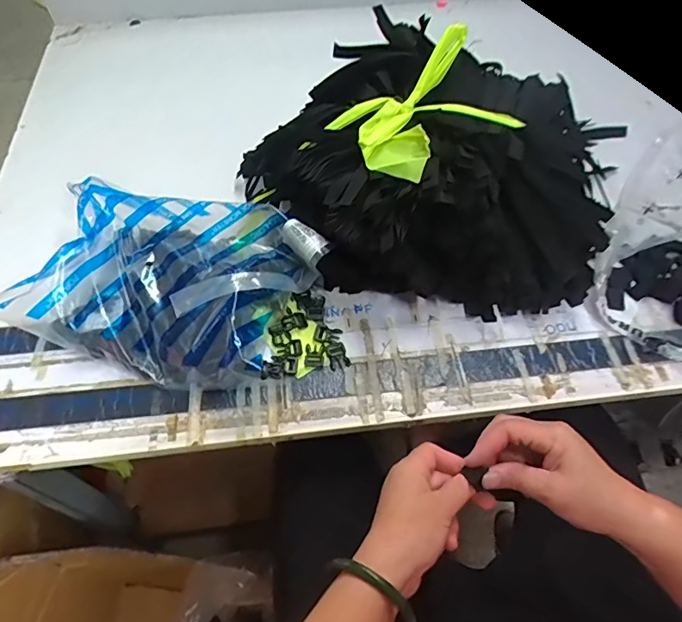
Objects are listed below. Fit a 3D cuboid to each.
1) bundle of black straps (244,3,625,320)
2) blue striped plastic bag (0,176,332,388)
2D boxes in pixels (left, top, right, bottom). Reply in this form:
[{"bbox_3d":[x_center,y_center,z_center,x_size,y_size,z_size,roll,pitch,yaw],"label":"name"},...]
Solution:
[{"bbox_3d":[0.103,-0.165,0.584,0.411,0.181,0.297,32,62,19],"label":"bundle of black straps"},{"bbox_3d":[-0.189,-0.037,0.561,0.301,0.098,0.211,15,58,9],"label":"blue striped plastic bag"}]

